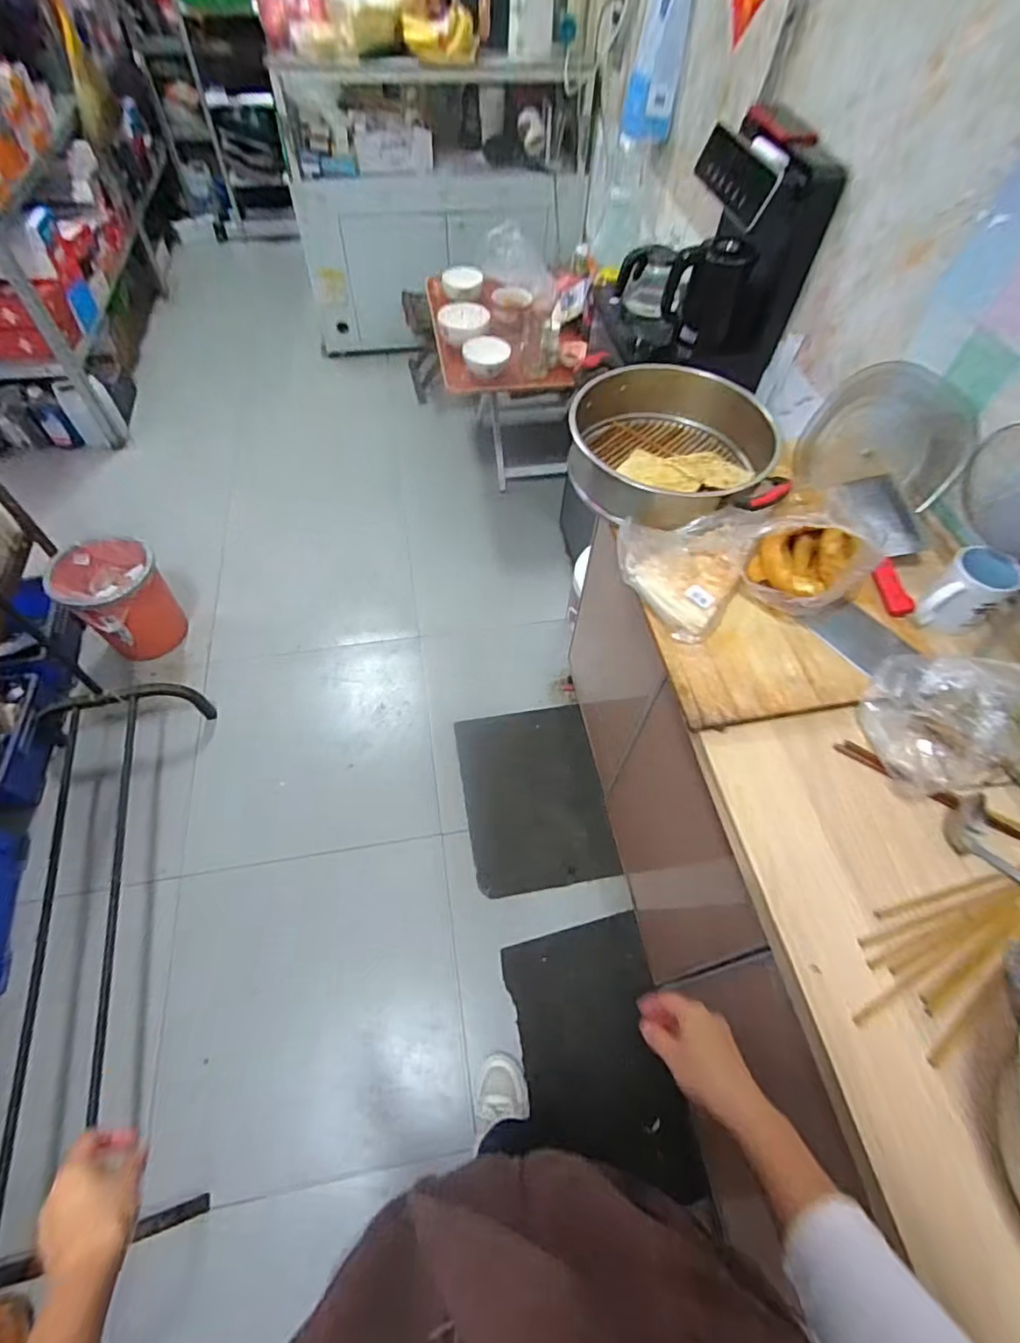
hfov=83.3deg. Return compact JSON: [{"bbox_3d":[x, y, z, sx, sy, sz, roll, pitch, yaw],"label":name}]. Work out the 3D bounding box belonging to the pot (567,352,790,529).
[{"bbox_3d":[0.250,-0.353,0.902,0.300,0.121,0.286,7,57,3],"label":"pot"}]

